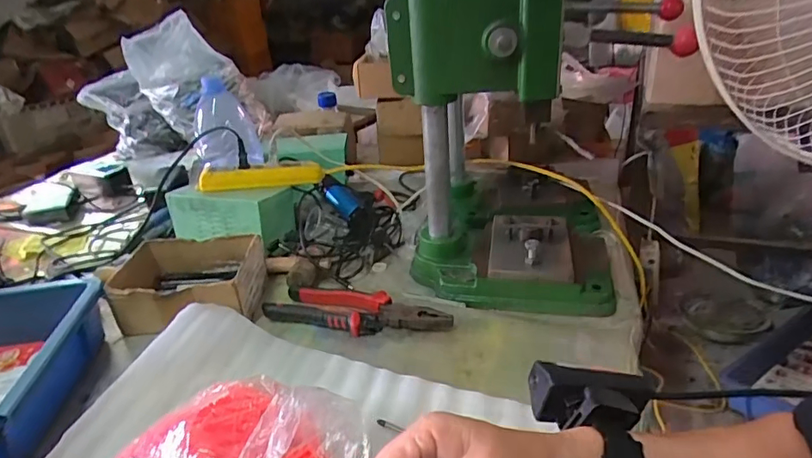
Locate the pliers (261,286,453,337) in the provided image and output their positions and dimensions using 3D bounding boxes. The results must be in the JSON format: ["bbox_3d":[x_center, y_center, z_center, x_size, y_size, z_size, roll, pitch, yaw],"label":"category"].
[{"bbox_3d":[-0.056,0.099,0.620,0.220,0.024,0.056,3,28,13],"label":"pliers"}]

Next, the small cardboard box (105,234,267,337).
[{"bbox_3d":[-0.276,0.069,0.665,0.172,0.062,0.127,-3,28,2],"label":"small cardboard box"}]

